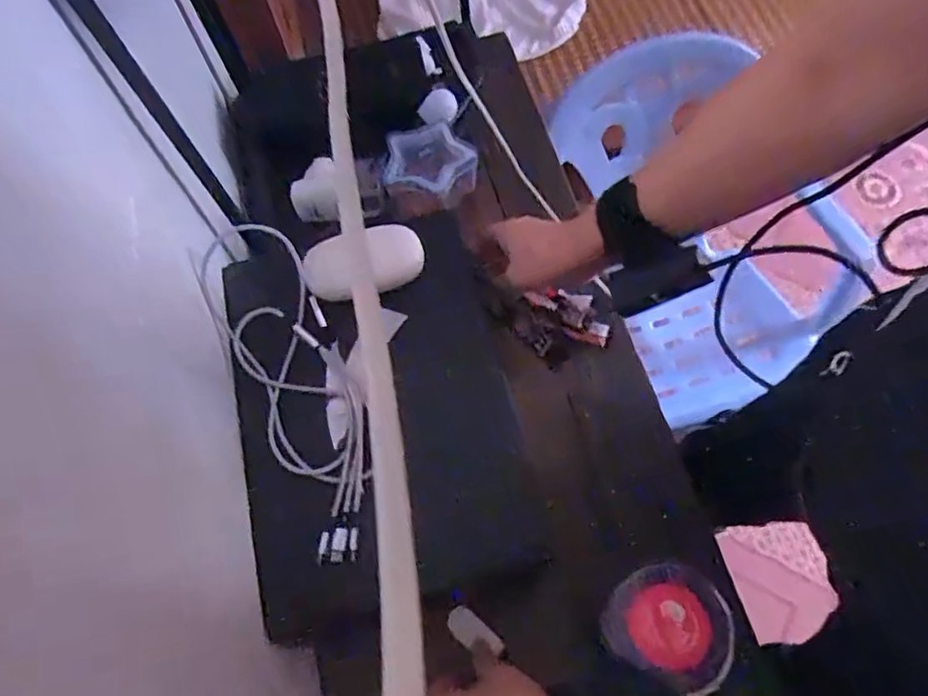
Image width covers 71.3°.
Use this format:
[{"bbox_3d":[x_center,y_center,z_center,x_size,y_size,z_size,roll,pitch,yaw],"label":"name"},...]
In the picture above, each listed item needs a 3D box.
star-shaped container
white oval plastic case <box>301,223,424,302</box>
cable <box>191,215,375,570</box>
[{"bbox_3d":[-0.028,-0.165,0.576,0.080,0.028,0.073,20,68,10],"label":"star-shaped container"},{"bbox_3d":[-0.083,-0.069,0.533,0.095,0.024,0.053,-18,85,-11],"label":"white oval plastic case"},{"bbox_3d":[-0.132,0.022,0.488,0.085,0.043,0.273,-25,68,-9],"label":"cable"}]

